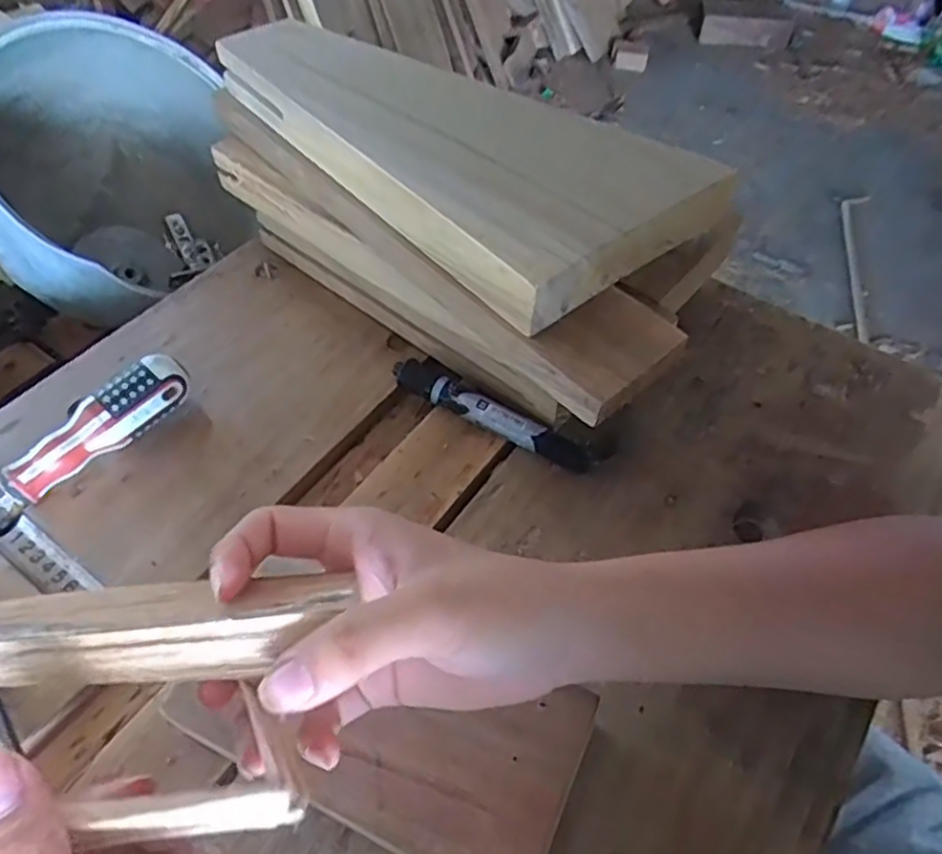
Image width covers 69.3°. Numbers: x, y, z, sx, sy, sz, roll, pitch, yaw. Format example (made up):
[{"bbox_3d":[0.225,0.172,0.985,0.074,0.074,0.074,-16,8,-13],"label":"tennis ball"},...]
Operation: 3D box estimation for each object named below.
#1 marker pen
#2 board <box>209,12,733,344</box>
[{"bbox_3d":[0.012,-0.008,0.420,0.133,0.020,0.020,29,59,19],"label":"marker pen"},{"bbox_3d":[-0.018,-0.184,0.417,0.145,0.037,0.318,-37,63,-24],"label":"board"}]

